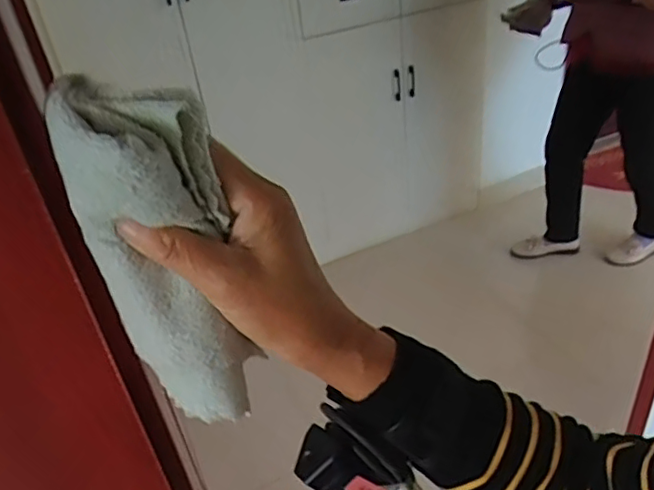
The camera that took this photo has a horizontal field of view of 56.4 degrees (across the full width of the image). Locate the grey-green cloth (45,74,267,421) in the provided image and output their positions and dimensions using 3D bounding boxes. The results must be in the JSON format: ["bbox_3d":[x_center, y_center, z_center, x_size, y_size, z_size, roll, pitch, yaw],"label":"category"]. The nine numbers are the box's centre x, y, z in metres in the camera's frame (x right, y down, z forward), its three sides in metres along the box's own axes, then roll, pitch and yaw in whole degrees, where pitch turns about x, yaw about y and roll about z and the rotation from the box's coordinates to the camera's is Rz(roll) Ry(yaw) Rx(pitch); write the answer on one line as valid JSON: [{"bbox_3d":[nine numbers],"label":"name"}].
[{"bbox_3d":[-0.082,0.007,0.282,0.067,0.158,0.049,0,26,18],"label":"grey-green cloth"}]

